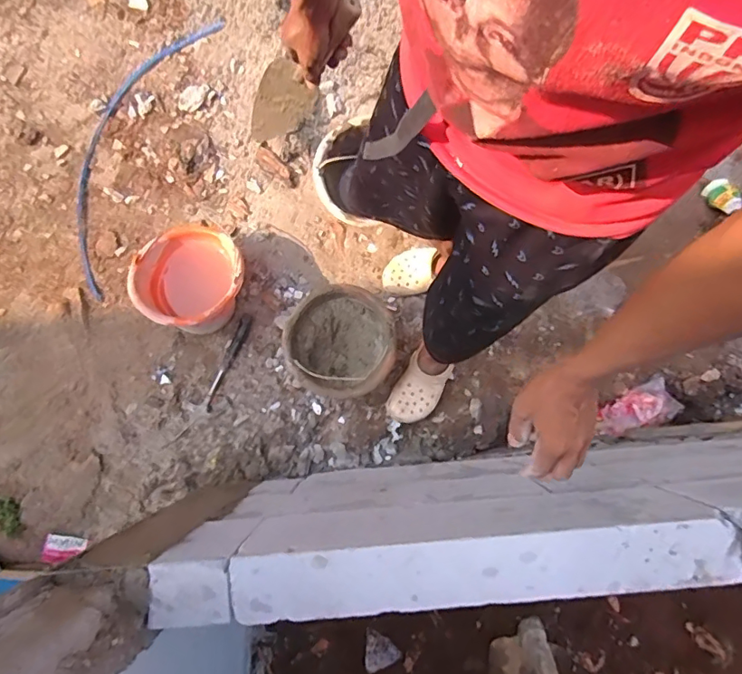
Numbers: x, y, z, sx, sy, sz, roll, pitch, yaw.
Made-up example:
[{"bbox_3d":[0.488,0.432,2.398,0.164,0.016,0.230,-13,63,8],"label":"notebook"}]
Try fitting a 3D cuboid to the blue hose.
[{"bbox_3d":[-0.661,-0.520,1.376,0.238,0.024,0.817,22,84,10],"label":"blue hose"}]

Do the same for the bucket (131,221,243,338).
[{"bbox_3d":[-0.426,-0.134,1.228,0.246,0.186,0.226,0,83,1],"label":"bucket"}]

